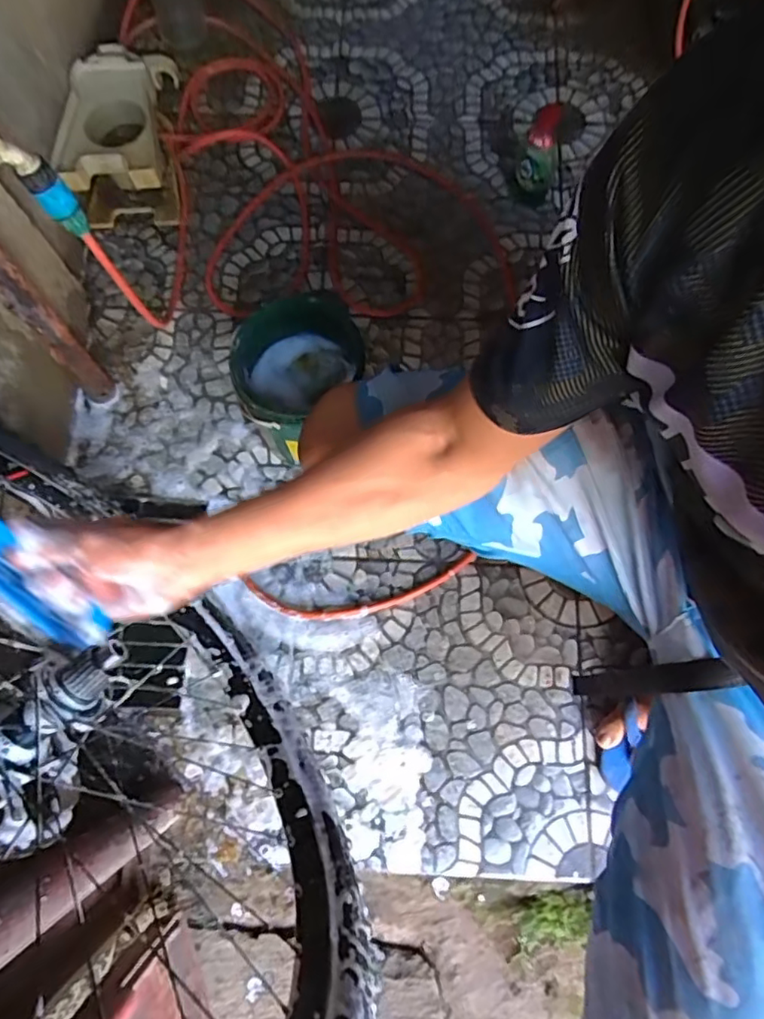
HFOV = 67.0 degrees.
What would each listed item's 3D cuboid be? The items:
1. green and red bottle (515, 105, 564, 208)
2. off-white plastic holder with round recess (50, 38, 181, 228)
[{"bbox_3d":[0.254,-0.571,0.930,0.065,0.137,0.075,19,77,6],"label":"green and red bottle"},{"bbox_3d":[-0.431,-0.614,0.964,0.176,0.120,0.246,3,74,0],"label":"off-white plastic holder with round recess"}]

